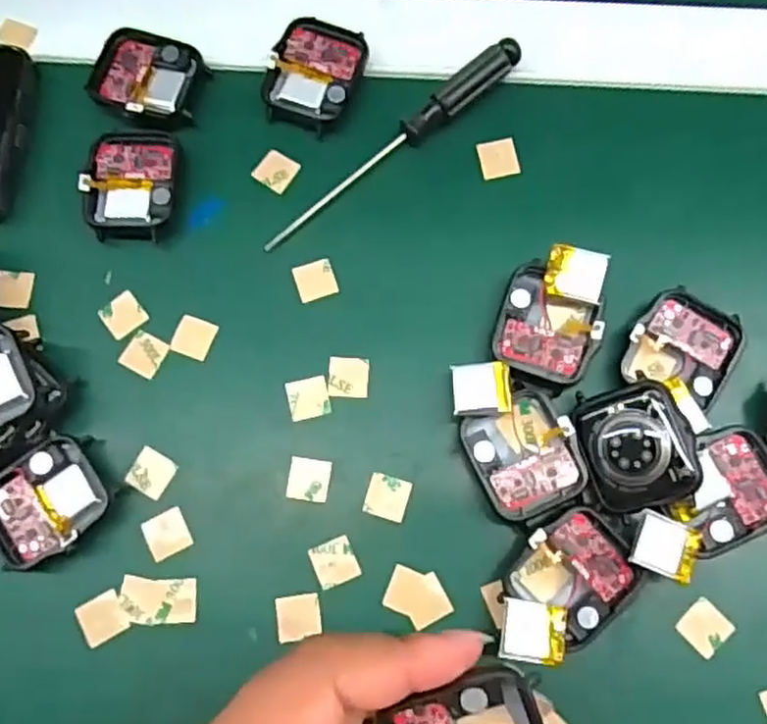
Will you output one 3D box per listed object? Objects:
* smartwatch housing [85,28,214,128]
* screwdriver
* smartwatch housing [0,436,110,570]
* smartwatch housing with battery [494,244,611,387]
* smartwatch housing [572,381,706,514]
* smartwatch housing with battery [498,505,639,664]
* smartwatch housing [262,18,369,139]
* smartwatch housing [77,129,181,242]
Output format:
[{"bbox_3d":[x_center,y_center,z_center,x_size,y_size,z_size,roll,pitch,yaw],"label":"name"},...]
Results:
[{"bbox_3d":[-0.100,-0.120,0.300,0.046,0.009,0.038,21,77,7],"label":"smartwatch housing"},{"bbox_3d":[0.005,-0.089,0.291,0.131,0.011,0.011,-40,78,-8],"label":"screwdriver"},{"bbox_3d":[-0.124,0.053,0.260,0.043,0.010,0.038,-38,78,-8],"label":"smartwatch housing"},{"bbox_3d":[0.064,-0.018,0.268,0.037,0.016,0.049,16,76,5],"label":"smartwatch housing with battery"},{"bbox_3d":[0.089,0.029,0.251,0.035,0.015,0.041,-14,75,-2],"label":"smartwatch housing"},{"bbox_3d":[0.061,0.079,0.245,0.036,0.017,0.053,43,80,11],"label":"smartwatch housing with battery"},{"bbox_3d":[-0.029,-0.121,0.299,0.037,0.007,0.045,22,77,7],"label":"smartwatch housing"},{"bbox_3d":[-0.102,-0.073,0.290,0.035,0.011,0.046,3,75,2],"label":"smartwatch housing"}]

